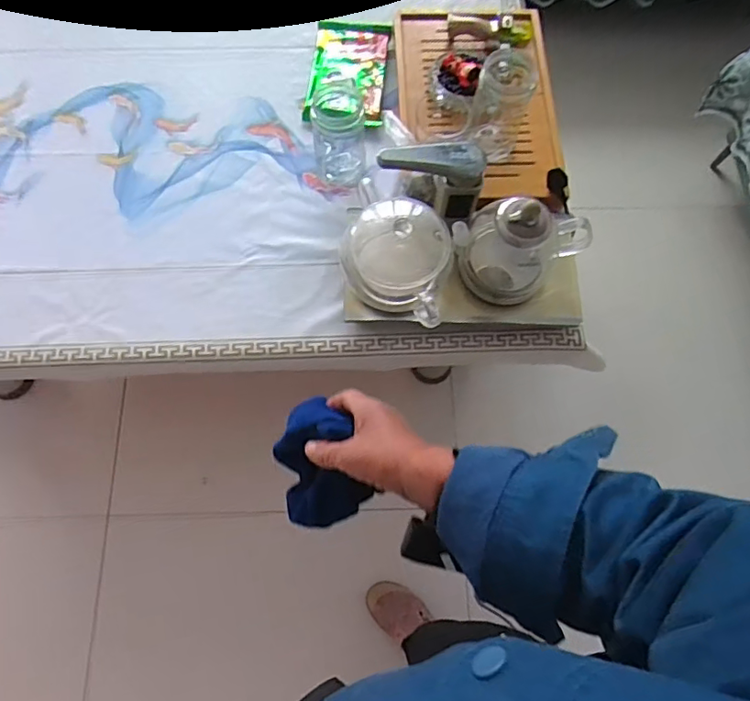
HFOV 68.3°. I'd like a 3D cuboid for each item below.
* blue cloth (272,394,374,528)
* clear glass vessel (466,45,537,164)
[{"bbox_3d":[-0.055,0.100,0.504,0.076,0.086,0.111,-20,73,-8],"label":"blue cloth"},{"bbox_3d":[0.200,-0.398,0.896,0.083,0.141,0.096,11,71,2],"label":"clear glass vessel"}]

